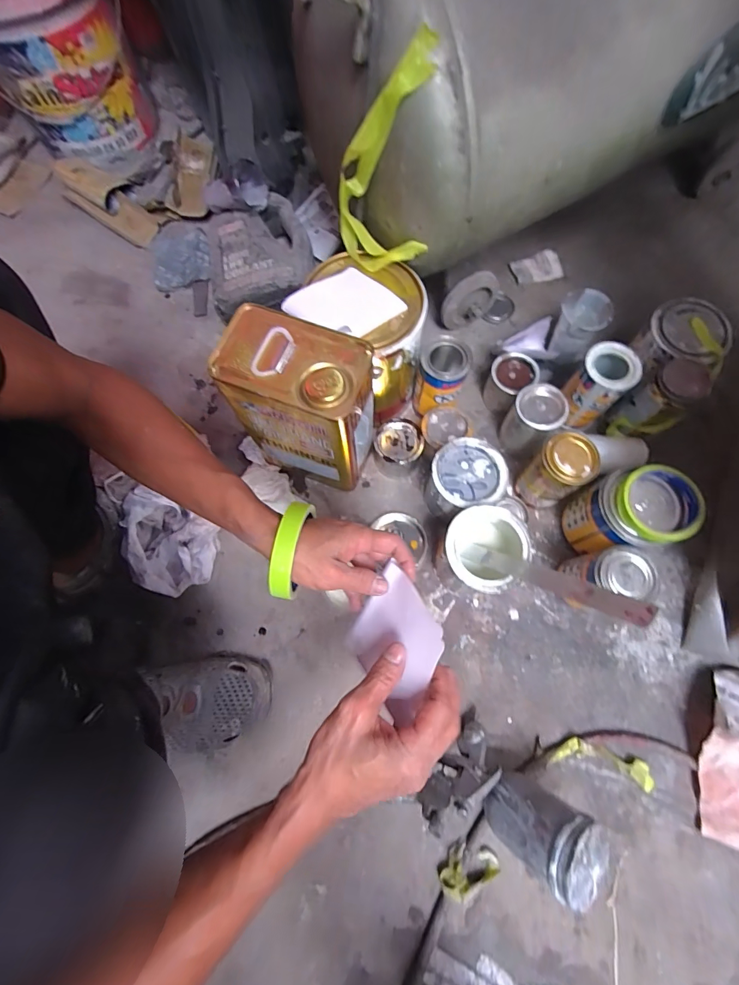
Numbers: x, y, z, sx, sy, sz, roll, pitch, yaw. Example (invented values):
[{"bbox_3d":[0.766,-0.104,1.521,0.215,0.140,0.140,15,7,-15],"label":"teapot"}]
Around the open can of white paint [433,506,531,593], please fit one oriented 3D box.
[{"bbox_3d":[0.145,0.080,0.561,0.097,0.132,0.108,34,76,10],"label":"open can of white paint"}]

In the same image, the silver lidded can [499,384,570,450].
[{"bbox_3d":[0.247,-0.109,0.634,0.069,0.104,0.068,0,73,0],"label":"silver lidded can"}]

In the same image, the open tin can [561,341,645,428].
[{"bbox_3d":[0.338,-0.159,0.620,0.072,0.111,0.075,0,73,0],"label":"open tin can"}]

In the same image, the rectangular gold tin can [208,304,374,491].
[{"bbox_3d":[-0.083,-0.109,0.559,0.168,0.236,0.105,21,74,8],"label":"rectangular gold tin can"}]

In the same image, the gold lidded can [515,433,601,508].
[{"bbox_3d":[0.263,-0.029,0.583,0.071,0.114,0.071,-36,75,-9],"label":"gold lidded can"}]

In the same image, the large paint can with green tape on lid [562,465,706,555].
[{"bbox_3d":[0.339,0.033,0.562,0.107,0.158,0.100,-12,72,-2],"label":"large paint can with green tape on lid"}]

